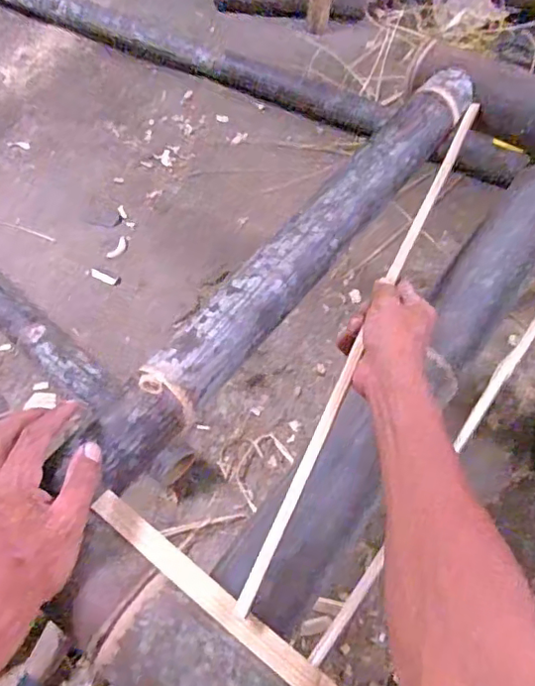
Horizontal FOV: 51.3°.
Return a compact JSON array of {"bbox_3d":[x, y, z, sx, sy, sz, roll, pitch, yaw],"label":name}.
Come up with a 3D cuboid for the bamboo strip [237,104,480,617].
[{"bbox_3d":[0.120,-0.055,0.549,0.015,0.013,0.641,23,60,13],"label":"bamboo strip"}]

